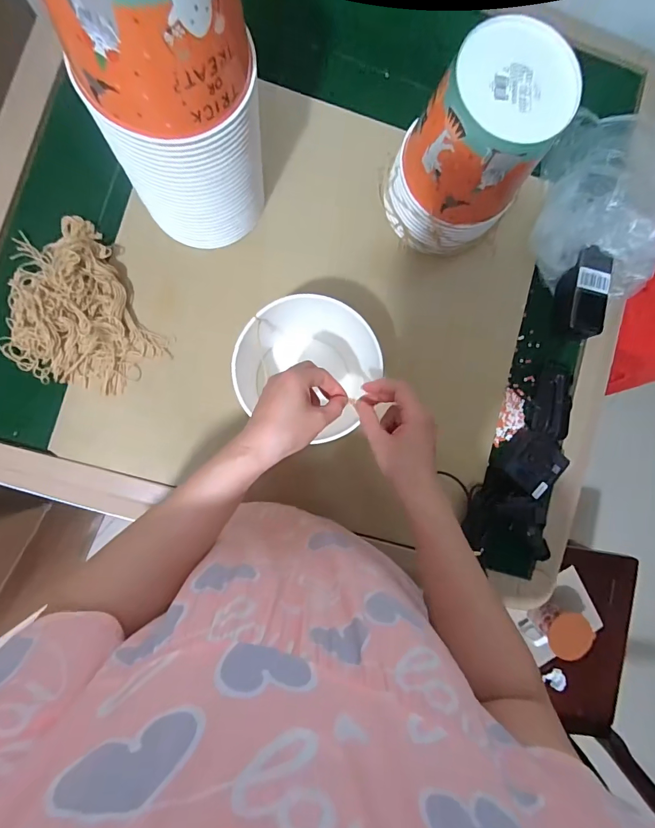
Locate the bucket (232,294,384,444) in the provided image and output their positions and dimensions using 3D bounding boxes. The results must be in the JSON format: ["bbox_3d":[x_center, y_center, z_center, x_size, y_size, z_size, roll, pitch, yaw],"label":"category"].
[{"bbox_3d":[-0.027,-0.059,0.504,0.149,0.138,0.149,0,87,-7],"label":"bucket"}]

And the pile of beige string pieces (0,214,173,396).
[{"bbox_3d":[-0.341,-0.133,0.519,0.182,0.049,0.235,-31,91,-8],"label":"pile of beige string pieces"}]

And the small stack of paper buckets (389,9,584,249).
[{"bbox_3d":[0.167,-0.311,0.495,0.150,0.217,0.130,37,83,-3],"label":"small stack of paper buckets"}]

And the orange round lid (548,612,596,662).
[{"bbox_3d":[0.513,0.470,0.849,0.094,0.012,0.086,-42,72,12],"label":"orange round lid"}]

